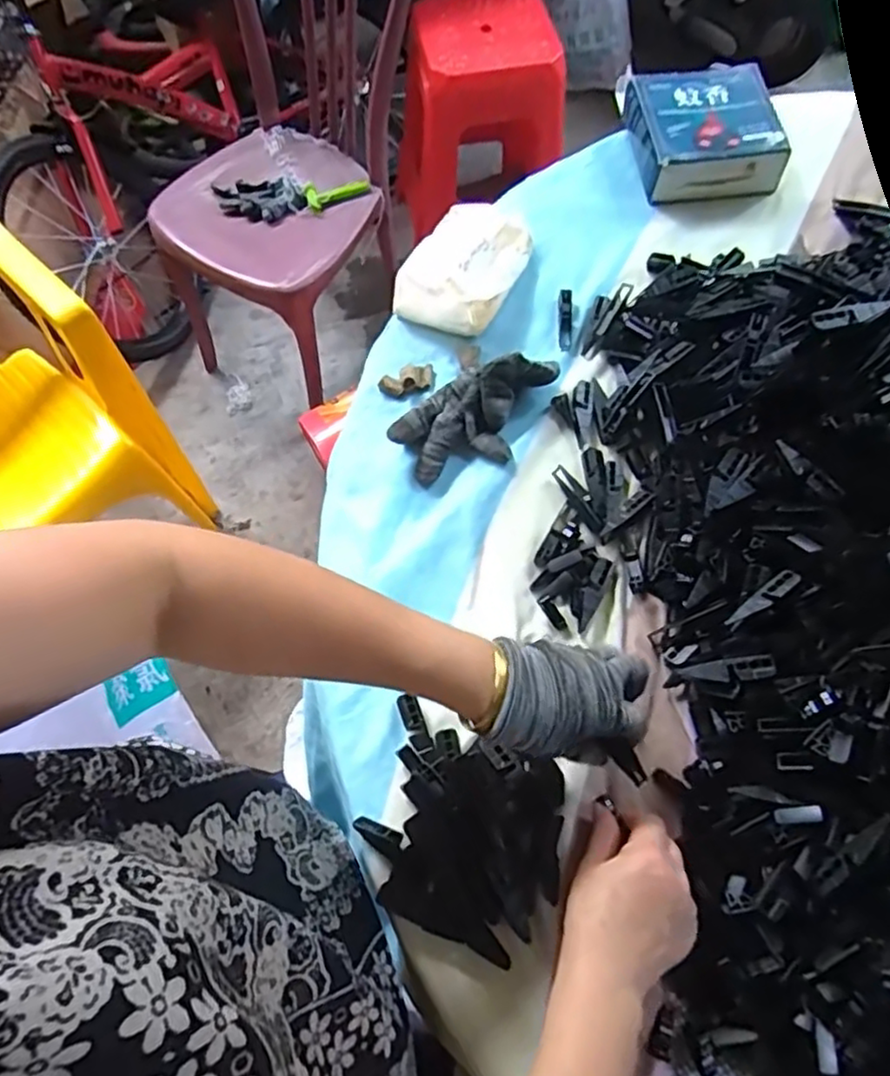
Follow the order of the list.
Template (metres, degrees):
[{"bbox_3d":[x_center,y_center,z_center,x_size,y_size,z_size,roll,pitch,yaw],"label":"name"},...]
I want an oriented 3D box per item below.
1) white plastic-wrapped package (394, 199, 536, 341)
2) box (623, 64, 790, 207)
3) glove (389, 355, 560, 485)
[{"bbox_3d":[0.019,-0.272,0.675,0.107,0.035,0.147,29,70,13],"label":"white plastic-wrapped package"},{"bbox_3d":[0.281,-0.443,0.743,0.145,0.045,0.154,-6,66,-1],"label":"box"},{"bbox_3d":[0.031,-0.112,0.607,0.163,0.039,0.088,-17,67,-6],"label":"glove"}]

